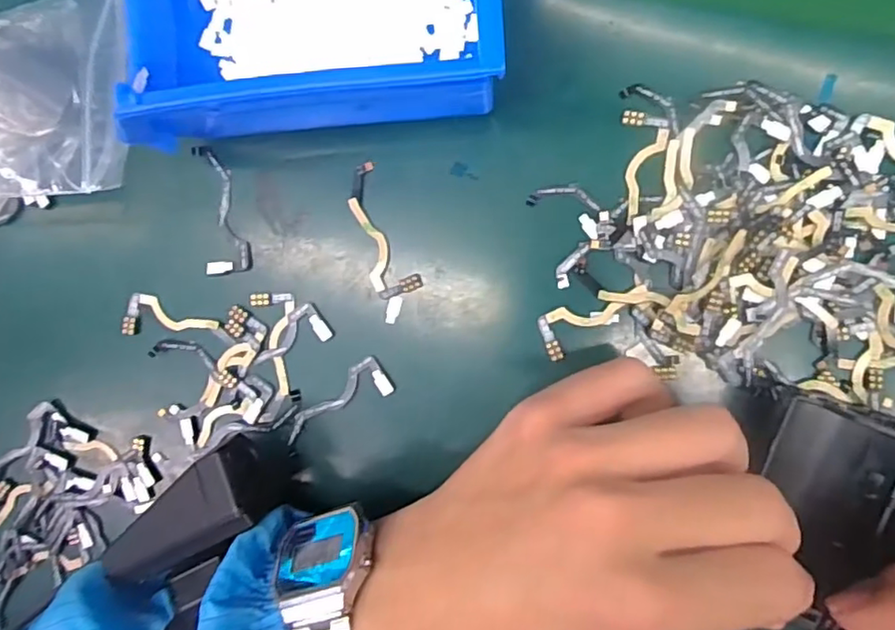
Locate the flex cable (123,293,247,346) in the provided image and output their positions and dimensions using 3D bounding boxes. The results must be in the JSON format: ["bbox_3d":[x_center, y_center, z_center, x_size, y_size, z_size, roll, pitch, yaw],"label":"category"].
[{"bbox_3d":[-0.110,0.002,0.261,0.052,0.004,0.017,6,89,8],"label":"flex cable"}]

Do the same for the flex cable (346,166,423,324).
[{"bbox_3d":[-0.026,-0.029,0.249,0.018,0.004,0.063,-18,86,7],"label":"flex cable"}]

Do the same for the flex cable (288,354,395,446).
[{"bbox_3d":[-0.046,0.035,0.254,0.049,0.004,0.017,-31,85,6],"label":"flex cable"}]

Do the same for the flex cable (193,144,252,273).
[{"bbox_3d":[-0.093,-0.044,0.258,0.019,0.004,0.054,-8,88,8],"label":"flex cable"}]

